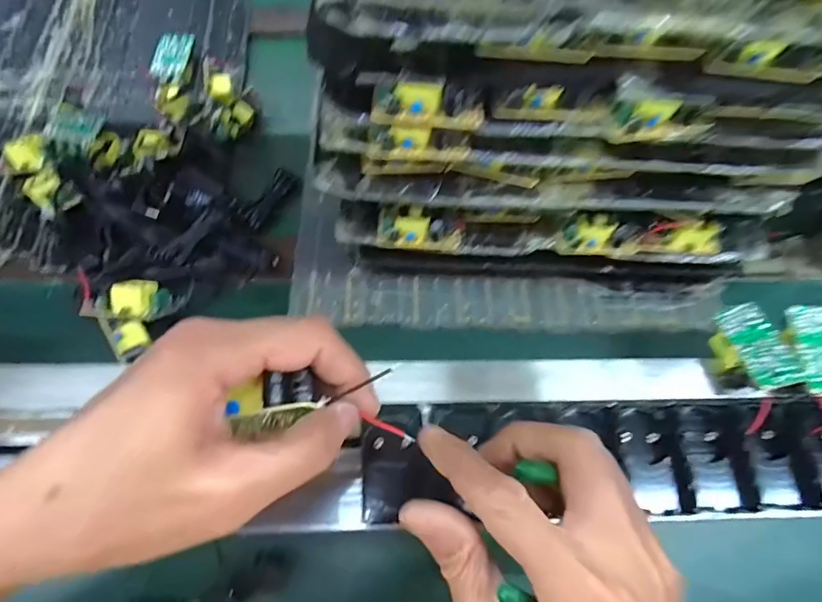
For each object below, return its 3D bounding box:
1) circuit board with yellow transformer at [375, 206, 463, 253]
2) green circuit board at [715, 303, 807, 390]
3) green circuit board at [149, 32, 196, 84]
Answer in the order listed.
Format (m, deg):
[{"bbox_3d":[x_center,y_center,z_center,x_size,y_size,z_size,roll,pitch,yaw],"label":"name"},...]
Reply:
[{"bbox_3d":[0.008,-0.056,0.363,0.067,0.022,0.028,5,64,0],"label":"circuit board with yellow transformer"},{"bbox_3d":[0.249,0.031,0.329,0.041,0.007,0.062,-10,61,-13],"label":"green circuit board"},{"bbox_3d":[-0.267,-0.272,0.512,0.035,0.008,0.068,11,74,-6],"label":"green circuit board"}]

